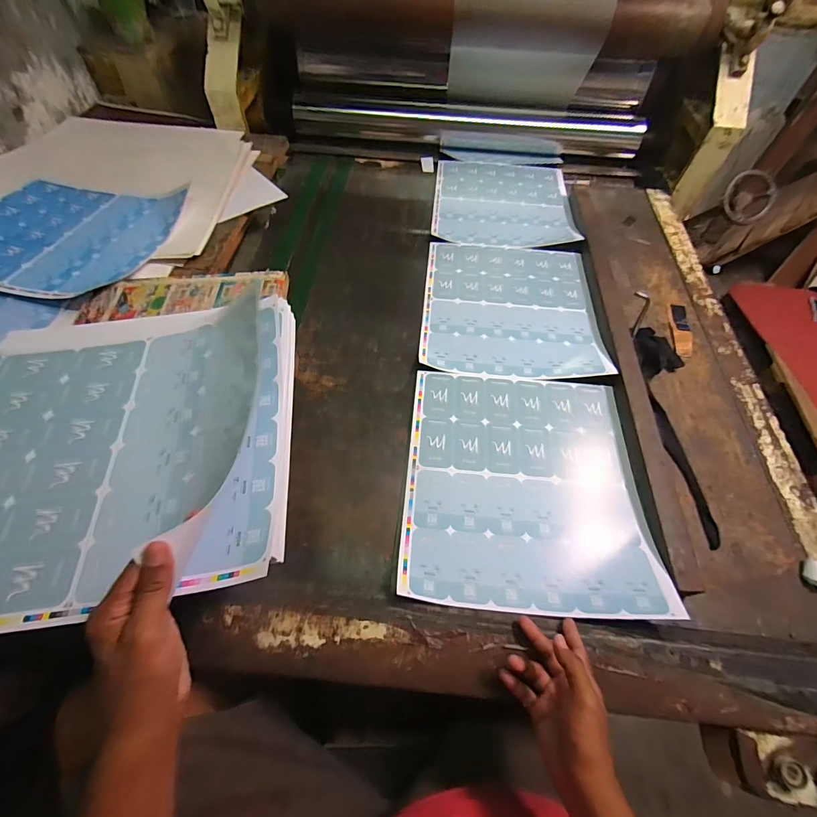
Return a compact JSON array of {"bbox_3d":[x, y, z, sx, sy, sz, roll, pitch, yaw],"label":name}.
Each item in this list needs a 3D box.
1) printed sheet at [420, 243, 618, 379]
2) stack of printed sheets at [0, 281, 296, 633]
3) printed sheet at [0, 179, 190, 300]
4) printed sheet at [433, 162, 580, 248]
[{"bbox_3d":[0.211,-0.226,0.814,0.350,0.023,0.382,6,58,2],"label":"printed sheet"},{"bbox_3d":[-0.343,0.026,0.436,0.391,0.088,0.372,-4,58,-4],"label":"stack of printed sheets"},{"bbox_3d":[-0.670,-0.341,0.742,0.388,0.038,0.330,5,58,2],"label":"printed sheet"},{"bbox_3d":[0.247,-0.557,1.028,0.350,0.024,0.393,5,58,1],"label":"printed sheet"}]

